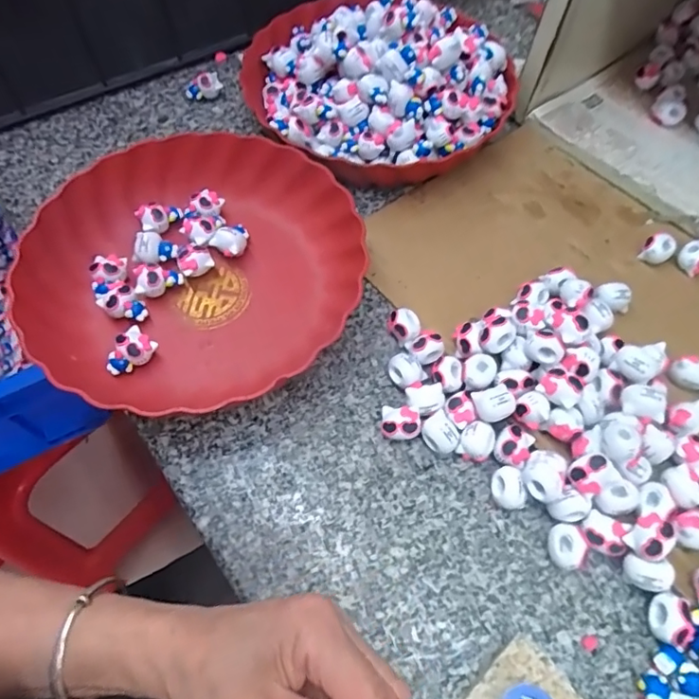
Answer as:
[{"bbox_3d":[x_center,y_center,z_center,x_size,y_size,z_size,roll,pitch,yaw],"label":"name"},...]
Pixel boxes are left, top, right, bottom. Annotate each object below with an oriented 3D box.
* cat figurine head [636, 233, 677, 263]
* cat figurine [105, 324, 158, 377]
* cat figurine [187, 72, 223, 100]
[{"bbox_3d":[0.247,-0.078,0.426,0.023,0.028,0.018,39,67,17],"label":"cat figurine head"},{"bbox_3d":[-0.156,0.003,0.376,0.024,0.020,0.034,31,65,14],"label":"cat figurine"},{"bbox_3d":[-0.144,-0.257,0.521,0.034,0.022,0.018,-19,64,-12],"label":"cat figurine"}]

